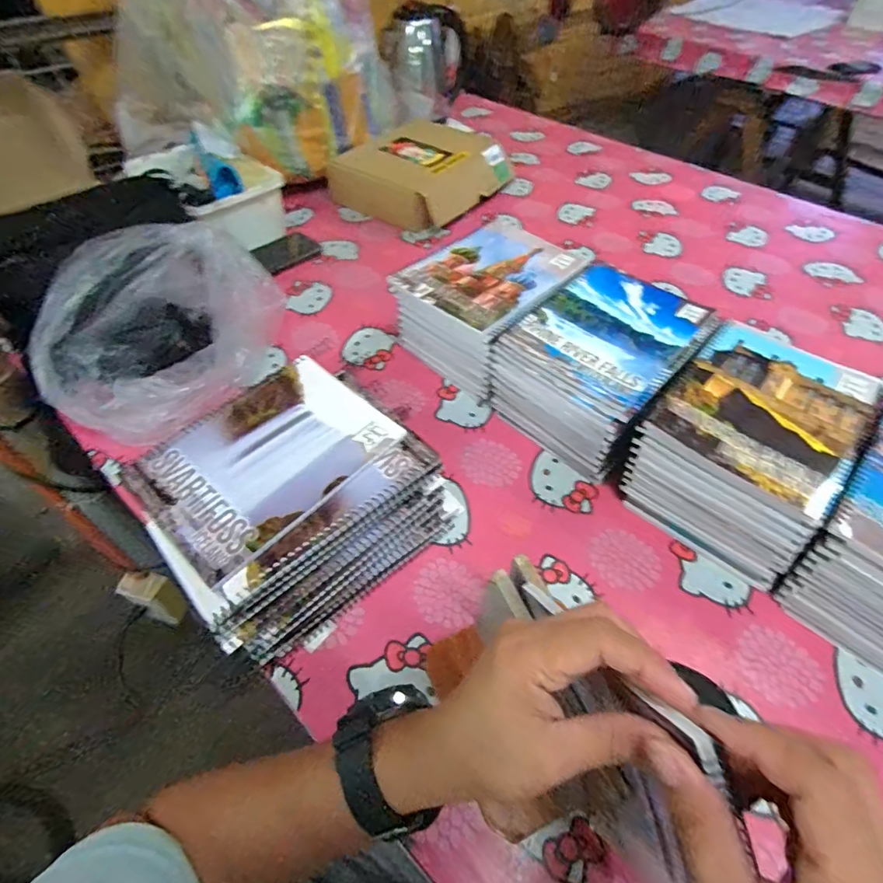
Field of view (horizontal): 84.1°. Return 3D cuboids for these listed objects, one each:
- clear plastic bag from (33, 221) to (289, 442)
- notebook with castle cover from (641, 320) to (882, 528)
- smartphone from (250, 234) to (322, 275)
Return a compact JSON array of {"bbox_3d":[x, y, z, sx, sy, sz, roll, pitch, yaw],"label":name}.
[{"bbox_3d":[-0.323,-0.136,0.592,0.200,0.138,0.275,15,53,12],"label":"clear plastic bag"},{"bbox_3d":[0.304,-0.036,0.455,0.154,0.014,0.197,35,59,24],"label":"notebook with castle cover"},{"bbox_3d":[-0.253,-0.310,0.799,0.060,0.008,0.118,40,49,6],"label":"smartphone"}]

